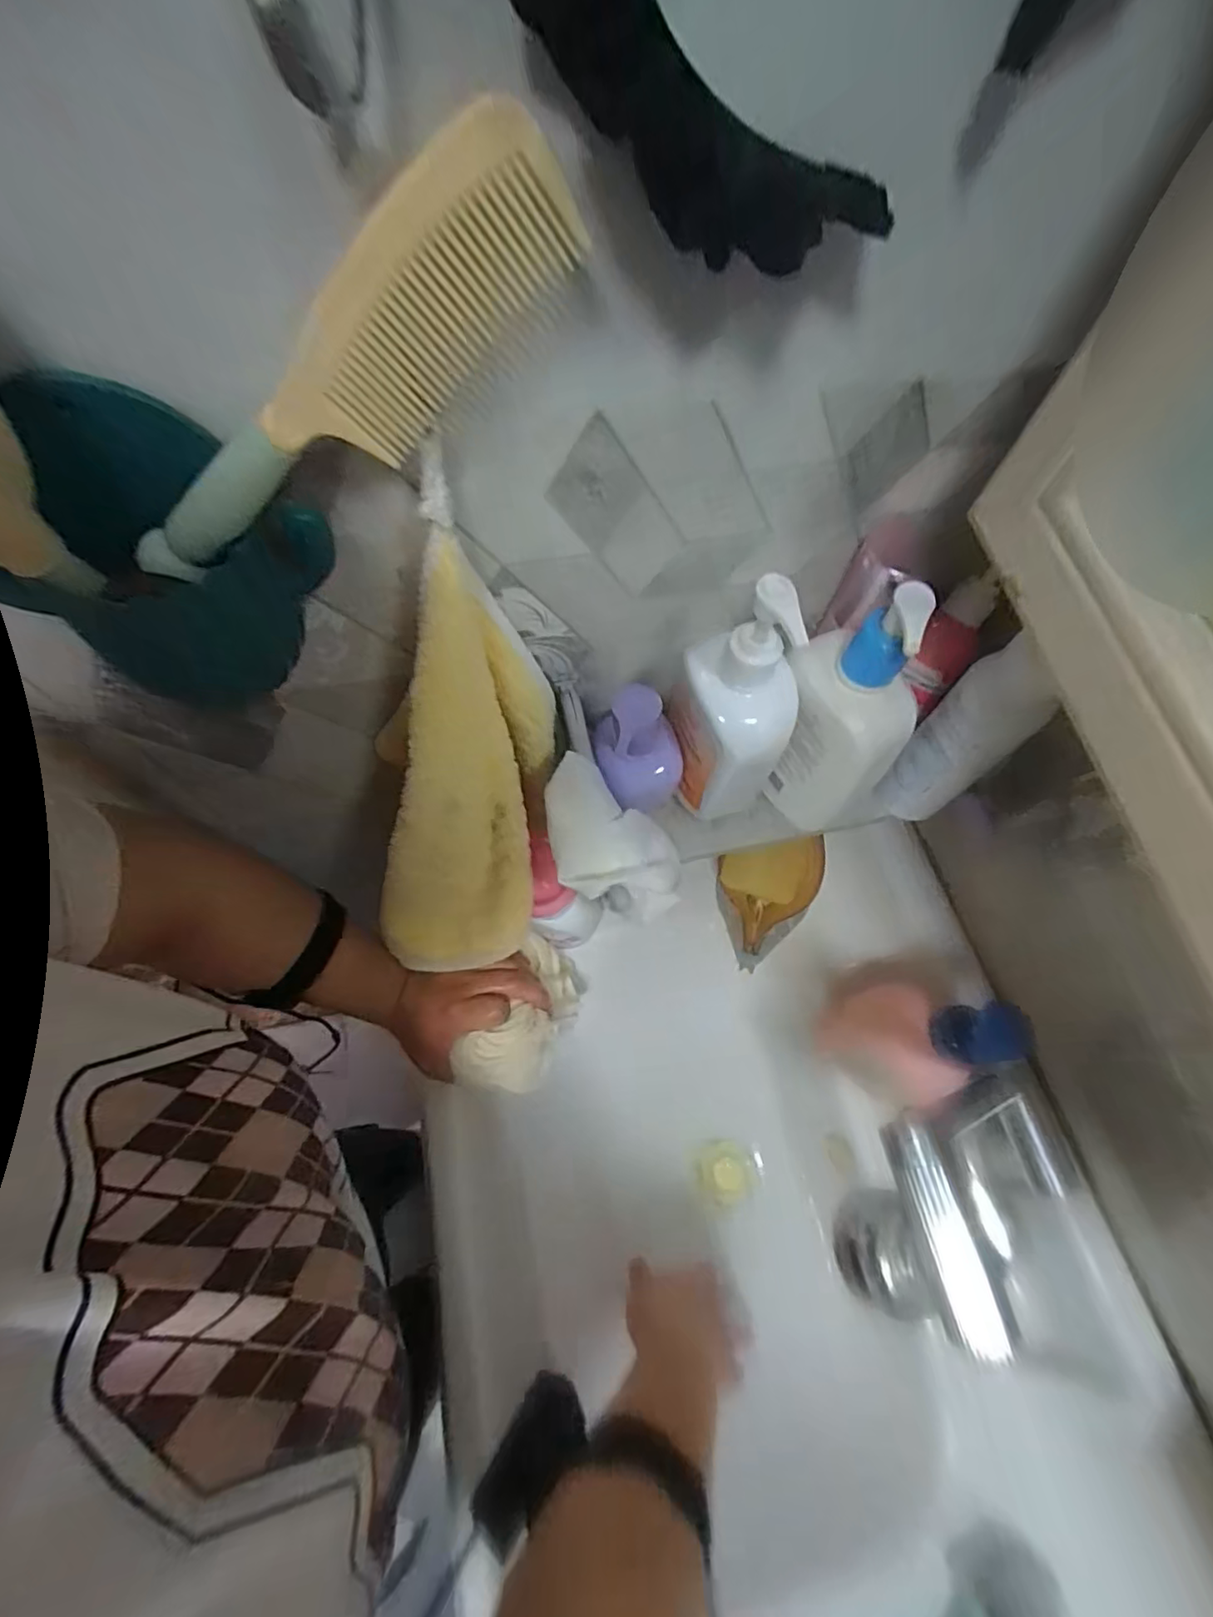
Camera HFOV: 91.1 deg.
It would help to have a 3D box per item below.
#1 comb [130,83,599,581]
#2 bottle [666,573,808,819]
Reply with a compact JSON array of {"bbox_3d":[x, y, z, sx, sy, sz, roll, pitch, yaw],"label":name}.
[{"bbox_3d":[-0.095,-0.141,0.210,0.195,0.053,0.016,-29,66,19],"label":"comb"},{"bbox_3d":[0.075,-0.059,0.358,0.048,0.174,0.065,-23,68,-12],"label":"bottle"}]

